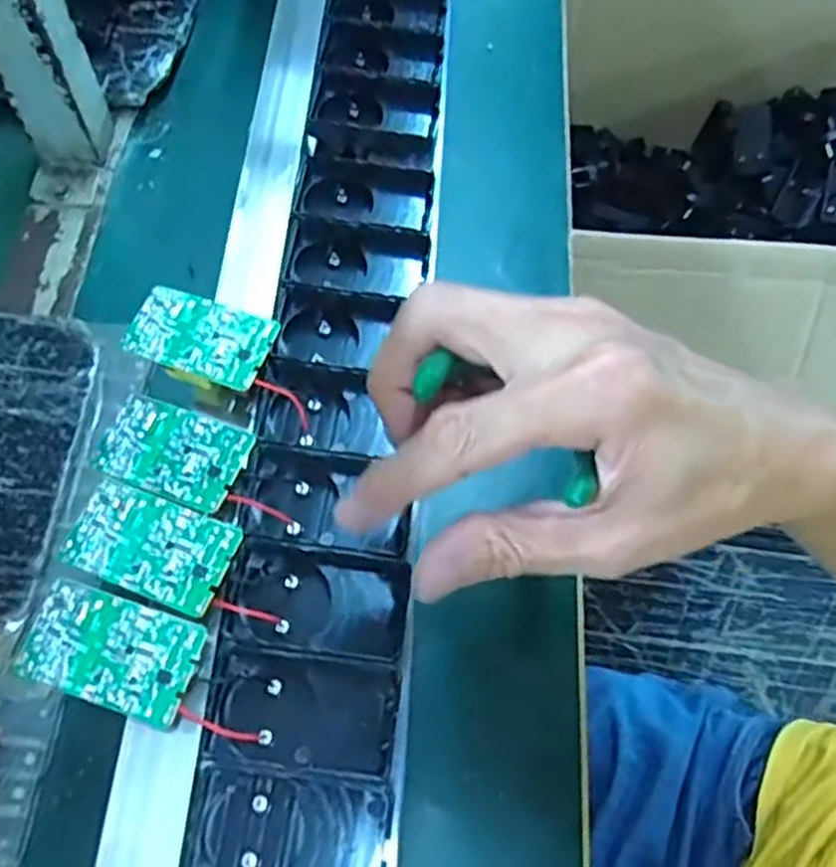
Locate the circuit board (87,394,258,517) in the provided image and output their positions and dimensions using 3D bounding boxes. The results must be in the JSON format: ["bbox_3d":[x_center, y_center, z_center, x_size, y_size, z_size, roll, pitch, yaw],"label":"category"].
[{"bbox_3d":[-0.101,0.006,0.319,0.062,0.006,0.037,21,66,9],"label":"circuit board"}]

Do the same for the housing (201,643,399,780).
[{"bbox_3d":[-0.044,0.108,0.305,0.070,0.016,0.043,7,65,2],"label":"housing"}]

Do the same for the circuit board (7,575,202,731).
[{"bbox_3d":[-0.114,0.080,0.288,0.063,0.008,0.037,18,66,7],"label":"circuit board"}]

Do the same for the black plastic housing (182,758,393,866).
[{"bbox_3d":[-0.048,0.149,0.287,0.072,0.019,0.043,8,65,2],"label":"black plastic housing"}]

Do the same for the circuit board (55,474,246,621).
[{"bbox_3d":[-0.104,0.043,0.302,0.063,0.004,0.038,21,66,8],"label":"circuit board"}]

